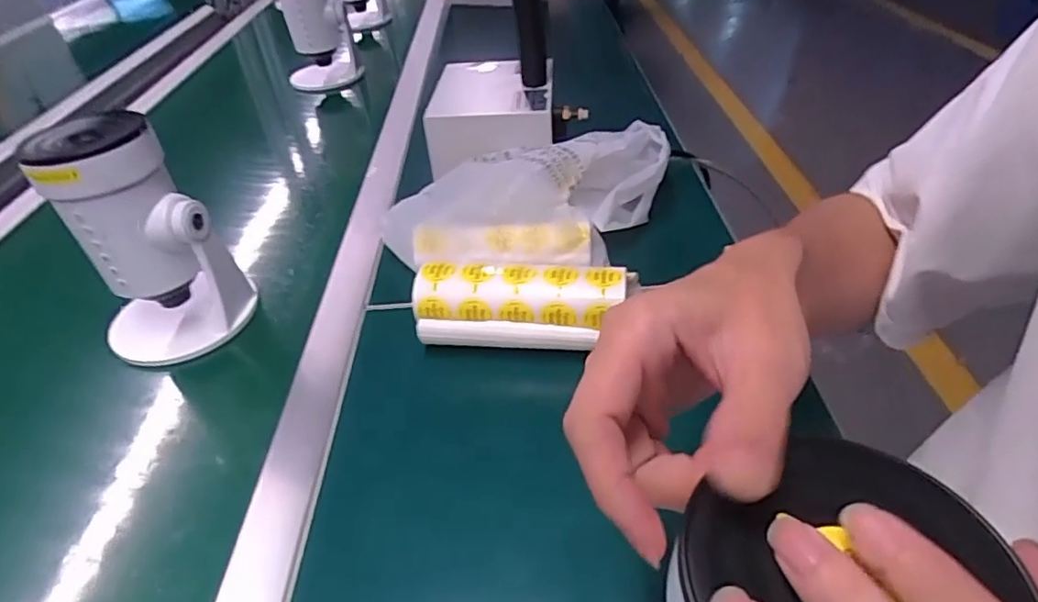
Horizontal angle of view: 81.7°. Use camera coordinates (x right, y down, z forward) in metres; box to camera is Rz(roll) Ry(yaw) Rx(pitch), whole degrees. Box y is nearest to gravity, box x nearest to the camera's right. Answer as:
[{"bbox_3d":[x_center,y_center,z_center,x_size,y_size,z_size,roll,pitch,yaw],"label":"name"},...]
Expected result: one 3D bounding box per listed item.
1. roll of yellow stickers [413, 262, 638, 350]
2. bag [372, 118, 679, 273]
[{"bbox_3d":[0.005,0.000,0.475,0.170,0.051,0.061,0,39,8],"label":"roll of yellow stickers"},{"bbox_3d":[0.011,-0.102,0.581,0.288,0.093,0.150,-9,39,-4],"label":"bag"}]

